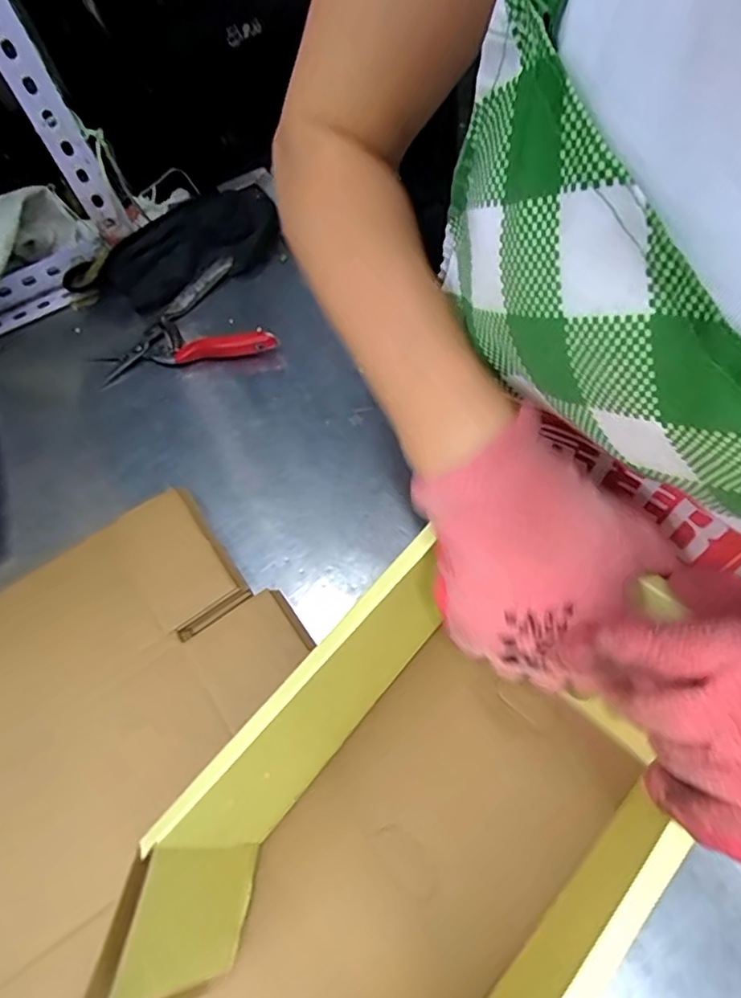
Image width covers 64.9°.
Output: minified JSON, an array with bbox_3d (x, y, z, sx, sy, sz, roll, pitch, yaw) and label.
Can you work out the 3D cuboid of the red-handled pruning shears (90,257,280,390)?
[{"bbox_3d":[-0.168,-0.160,0.527,0.155,0.030,0.108,-11,60,-3],"label":"red-handled pruning shears"}]

